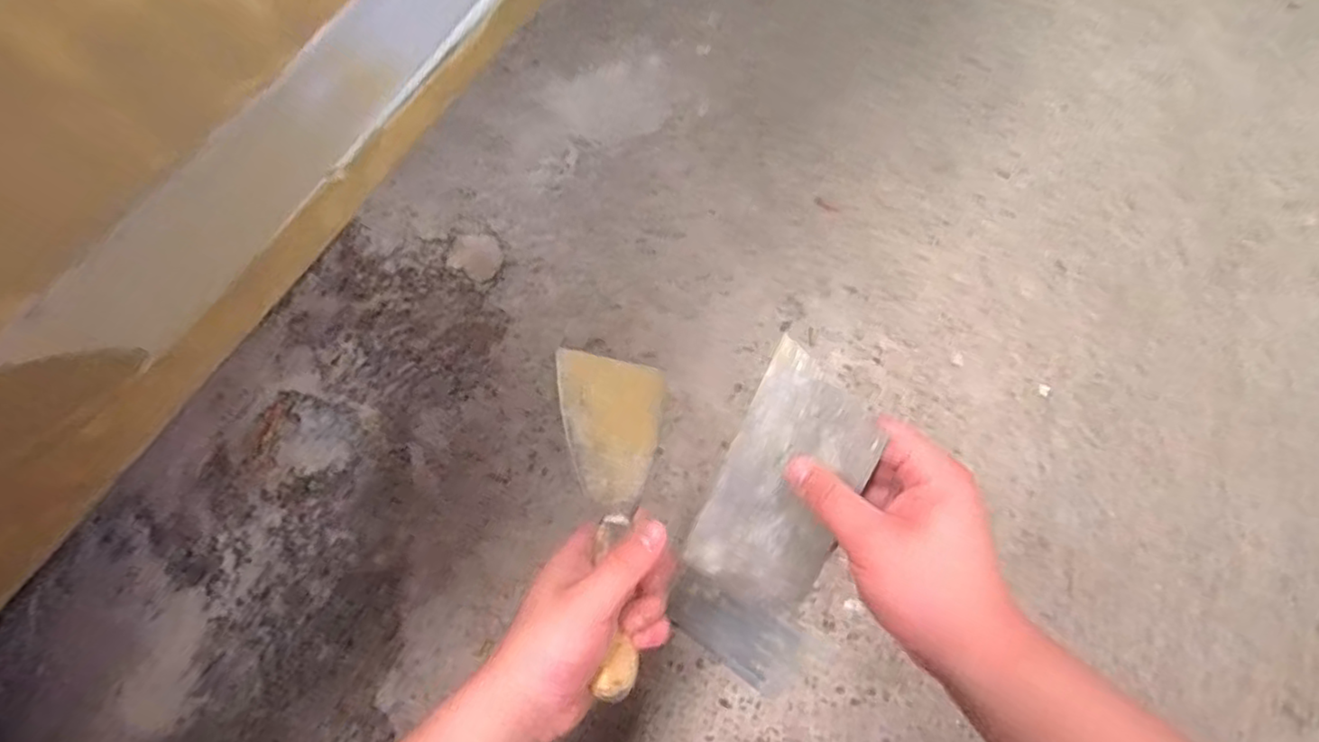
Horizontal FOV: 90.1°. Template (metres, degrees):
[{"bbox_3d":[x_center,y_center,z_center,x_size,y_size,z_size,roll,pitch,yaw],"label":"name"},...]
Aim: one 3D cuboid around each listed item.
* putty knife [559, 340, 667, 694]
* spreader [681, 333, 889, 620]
[{"bbox_3d":[-0.026,0.079,0.416,0.078,0.023,0.180,0,81,-44],"label":"putty knife"},{"bbox_3d":[0.071,0.066,0.372,0.073,0.004,0.144,27,103,15],"label":"spreader"}]

